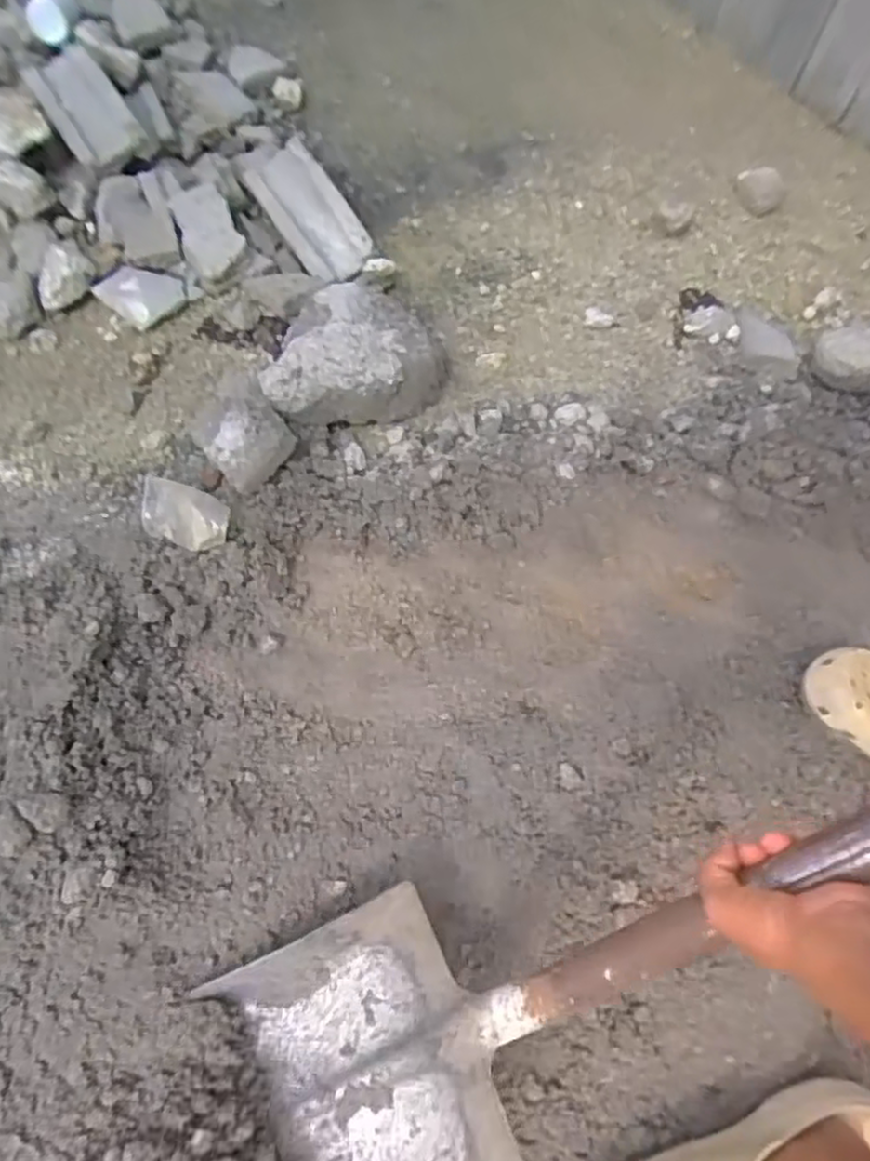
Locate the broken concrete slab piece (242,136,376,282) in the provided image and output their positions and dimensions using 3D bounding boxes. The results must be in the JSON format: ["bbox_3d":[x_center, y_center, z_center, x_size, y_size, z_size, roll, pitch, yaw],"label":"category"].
[{"bbox_3d":[-0.173,-0.507,0.964,0.096,0.033,0.218,-39,86,9],"label":"broken concrete slab piece"}]

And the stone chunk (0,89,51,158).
[{"bbox_3d":[-0.559,-0.592,0.910,0.099,0.053,0.058,-36,73,-17],"label":"stone chunk"}]

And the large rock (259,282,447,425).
[{"bbox_3d":[-0.102,-0.280,0.855,0.217,0.098,0.172,-10,68,-7],"label":"large rock"}]

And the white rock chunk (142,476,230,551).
[{"bbox_3d":[-0.270,-0.072,0.754,0.087,0.038,0.062,11,67,2],"label":"white rock chunk"}]

